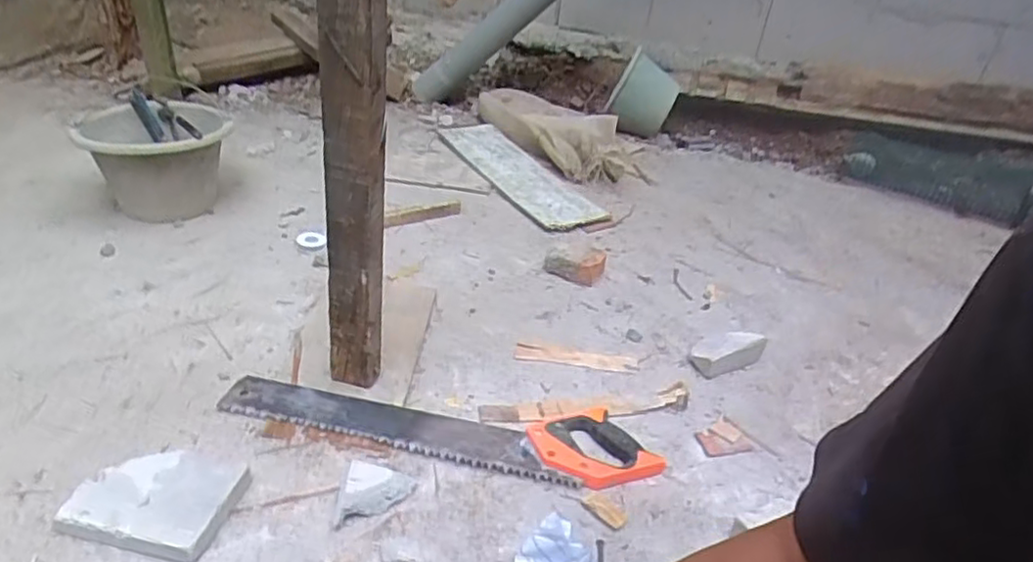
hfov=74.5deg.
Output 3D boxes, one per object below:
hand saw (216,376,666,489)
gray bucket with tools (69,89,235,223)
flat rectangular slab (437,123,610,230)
[{"bbox_3d":[-0.100,0.189,0.862,0.545,0.023,0.126,6,33,-2],"label":"hand saw"},{"bbox_3d":[-0.682,-0.239,1.301,0.242,0.161,0.242,-8,36,-22],"label":"gray bucket with tools"},{"bbox_3d":[-0.002,-0.270,1.604,0.180,0.028,0.547,-11,37,-26],"label":"flat rectangular slab"}]

